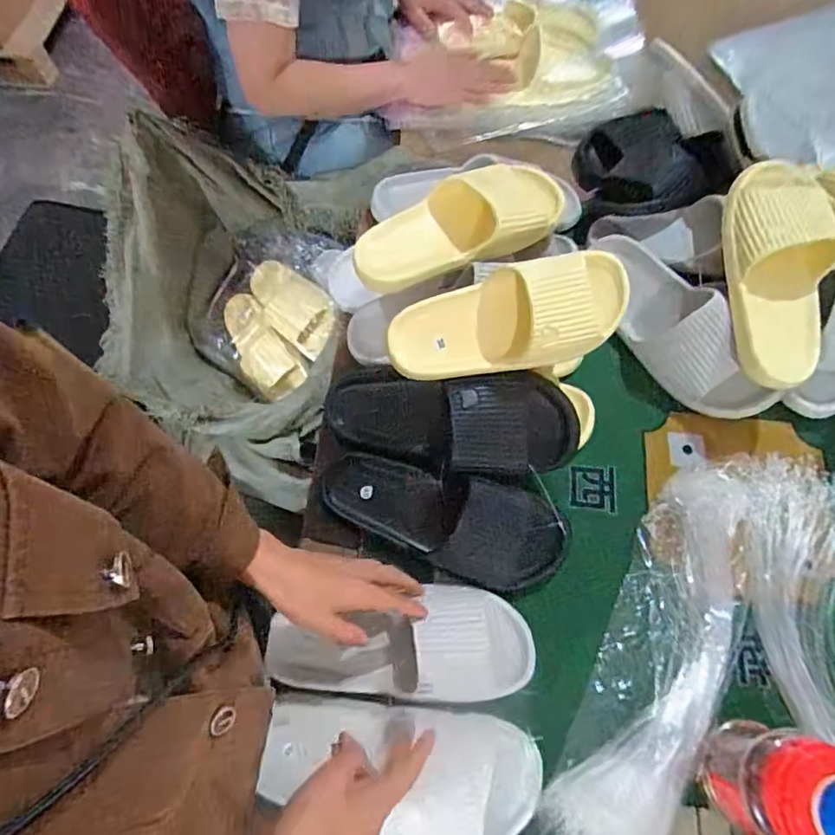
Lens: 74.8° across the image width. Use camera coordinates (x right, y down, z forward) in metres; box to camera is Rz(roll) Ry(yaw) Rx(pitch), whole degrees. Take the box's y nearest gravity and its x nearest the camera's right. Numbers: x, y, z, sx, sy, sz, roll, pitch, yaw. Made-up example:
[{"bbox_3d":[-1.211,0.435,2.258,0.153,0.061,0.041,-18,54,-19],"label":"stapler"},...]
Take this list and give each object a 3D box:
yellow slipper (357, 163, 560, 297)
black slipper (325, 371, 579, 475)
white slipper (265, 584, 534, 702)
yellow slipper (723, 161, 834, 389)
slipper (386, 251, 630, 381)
[{"bbox_3d":[0.045,-0.214,0.605,0.244,0.060,0.095,-17,68,-8],"label":"yellow slipper"},{"bbox_3d":[0.029,0.007,0.602,0.282,0.085,0.100,5,66,15],"label":"black slipper"},{"bbox_3d":[-0.016,0.228,0.543,0.263,0.055,0.107,-4,67,-4],"label":"white slipper"},{"bbox_3d":[0.405,-0.167,0.614,0.104,0.079,0.263,1,87,0],"label":"yellow slipper"},{"bbox_3d":[0.091,-0.099,0.554,0.243,0.075,0.104,-13,86,6],"label":"slipper"}]

